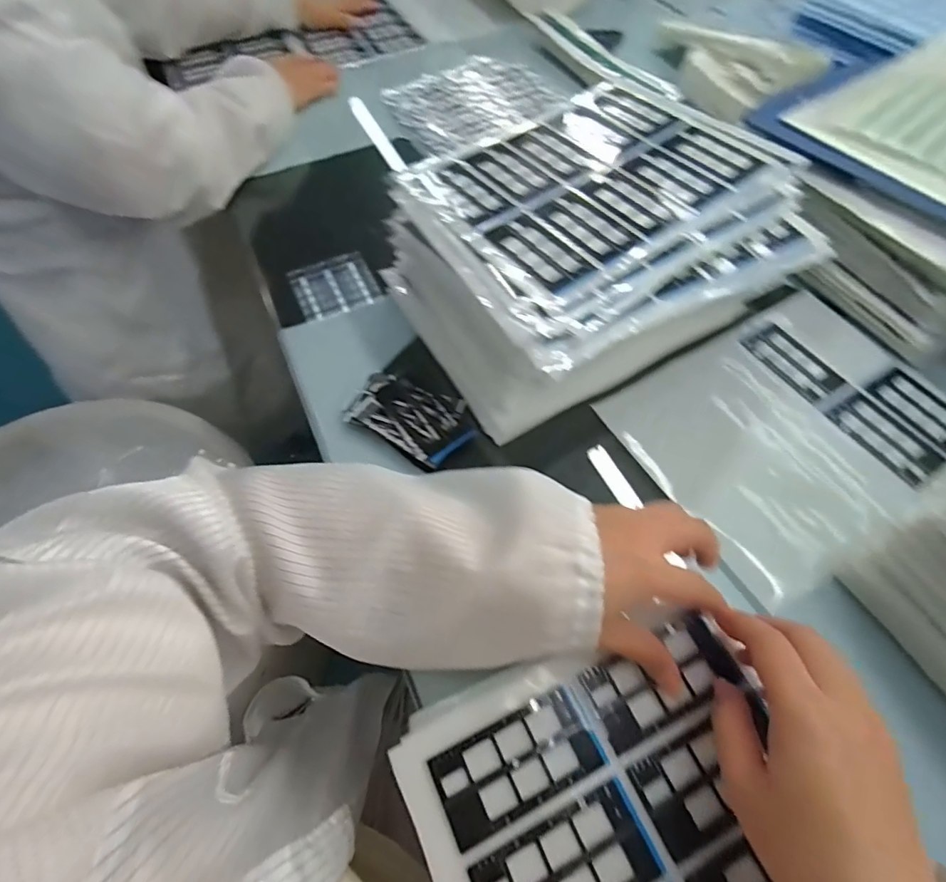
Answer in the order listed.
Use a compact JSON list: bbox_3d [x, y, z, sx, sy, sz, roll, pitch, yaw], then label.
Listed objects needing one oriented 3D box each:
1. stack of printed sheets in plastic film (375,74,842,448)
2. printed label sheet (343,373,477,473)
[{"bbox_3d":[0.108,-0.175,0.454,0.325,0.109,0.232,-26,63,-16],"label":"stack of printed sheets in plastic film"},{"bbox_3d":[-0.053,-0.023,0.428,0.108,0.007,0.066,31,63,17],"label":"printed label sheet"}]

